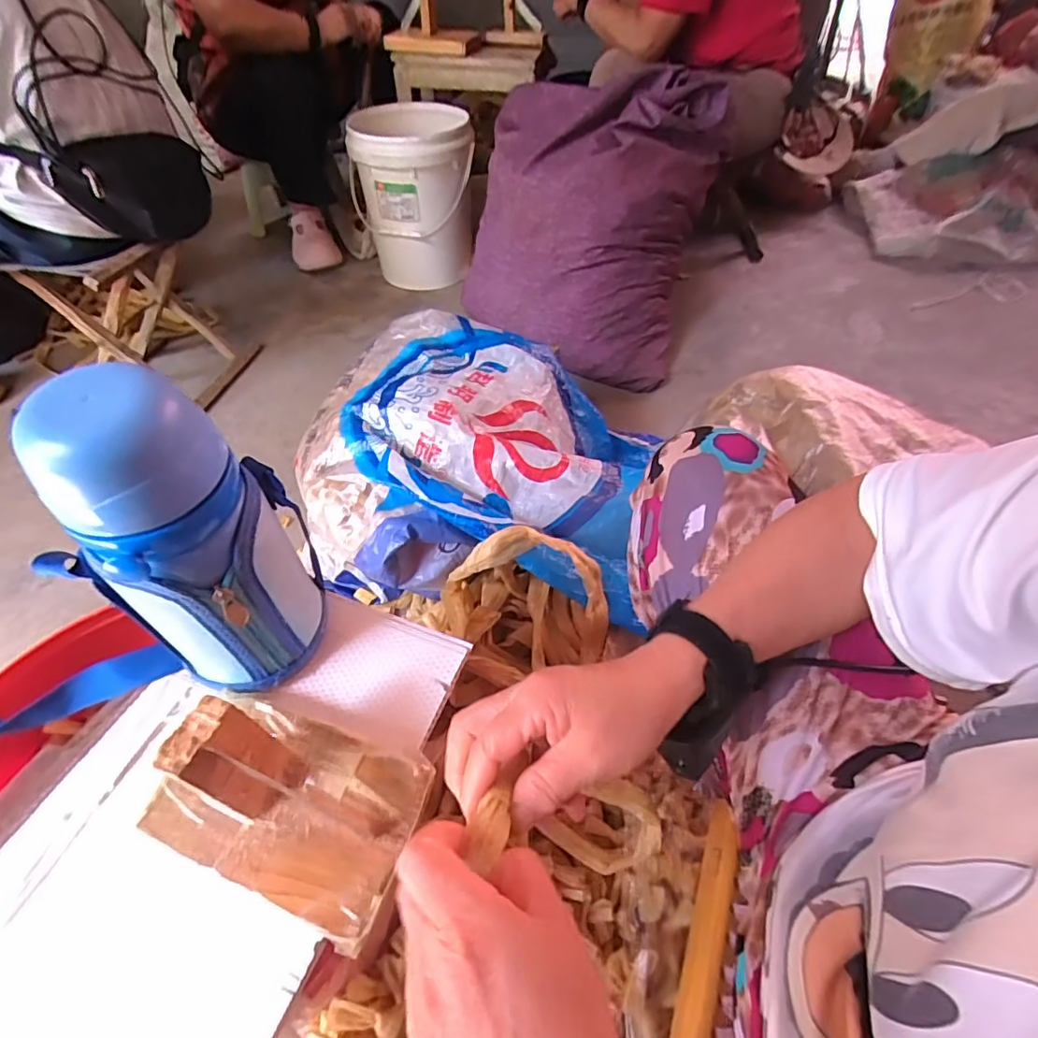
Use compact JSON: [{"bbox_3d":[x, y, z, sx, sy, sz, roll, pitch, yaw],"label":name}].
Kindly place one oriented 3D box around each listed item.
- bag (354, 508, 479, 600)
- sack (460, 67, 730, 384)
[{"bbox_3d":[-0.128,0.047,0.693,0.142,0.115,0.052,2,50,2],"label":"bag"},{"bbox_3d":[0.157,-0.656,1.201,0.450,0.431,0.501,15,51,12],"label":"sack"}]

